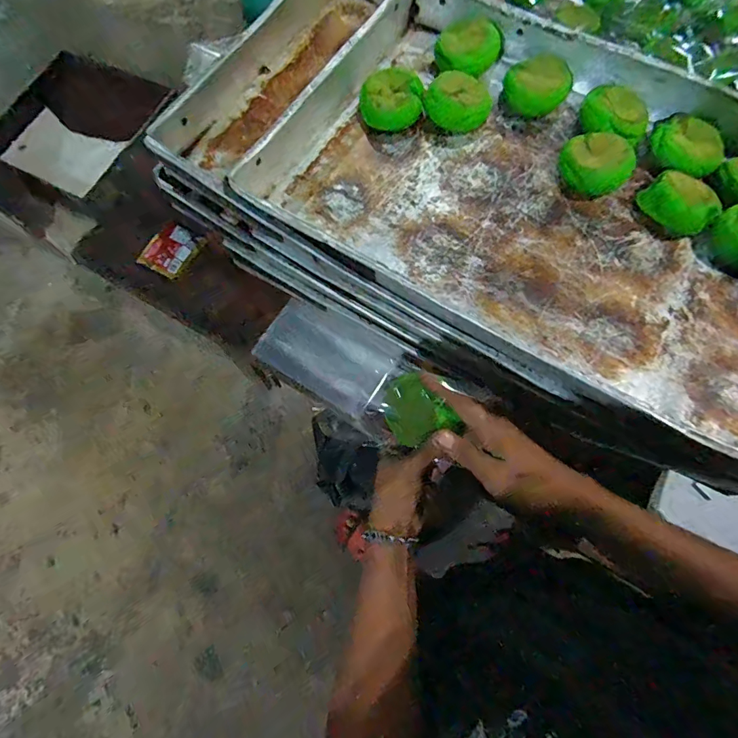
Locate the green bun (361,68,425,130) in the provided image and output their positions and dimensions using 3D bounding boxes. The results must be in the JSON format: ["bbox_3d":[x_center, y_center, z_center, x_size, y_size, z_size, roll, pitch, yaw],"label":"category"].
[{"bbox_3d":[0.027,-0.329,0.528,0.074,0.031,0.061,-3,71,0],"label":"green bun"}]

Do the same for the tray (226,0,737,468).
[{"bbox_3d":[0.222,-0.182,0.467,0.634,0.068,0.413,29,74,10],"label":"tray"}]

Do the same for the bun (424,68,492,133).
[{"bbox_3d":[0.107,-0.324,0.527,0.075,0.035,0.068,-23,73,-7],"label":"bun"}]

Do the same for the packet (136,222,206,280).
[{"bbox_3d":[-0.311,-0.187,0.682,0.074,0.009,0.084,33,75,11],"label":"packet"}]

